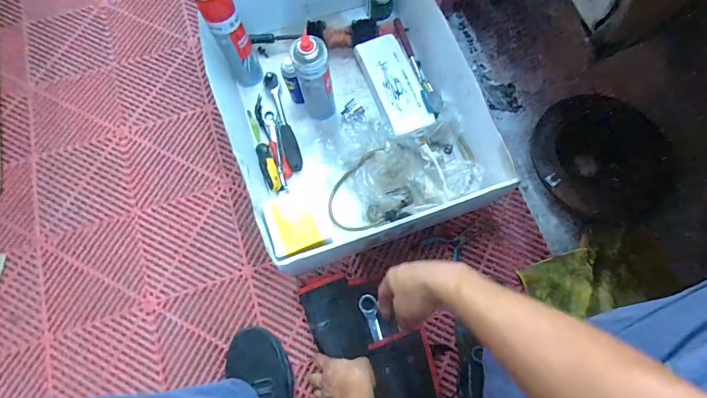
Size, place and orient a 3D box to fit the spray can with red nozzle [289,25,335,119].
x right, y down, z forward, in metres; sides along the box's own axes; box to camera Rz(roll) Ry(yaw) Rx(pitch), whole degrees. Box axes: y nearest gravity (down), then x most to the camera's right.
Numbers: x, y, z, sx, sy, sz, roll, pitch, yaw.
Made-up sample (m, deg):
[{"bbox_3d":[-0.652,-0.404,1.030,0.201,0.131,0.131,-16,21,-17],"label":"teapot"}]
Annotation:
[{"bbox_3d":[-0.076,-0.236,0.683,0.072,0.207,0.065,-10,73,-2],"label":"spray can with red nozzle"}]

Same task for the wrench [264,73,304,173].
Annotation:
[{"bbox_3d":[-0.153,-0.168,0.768,0.033,0.041,0.235,-18,74,-5],"label":"wrench"}]

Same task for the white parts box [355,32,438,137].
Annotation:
[{"bbox_3d":[0.088,-0.249,0.760,0.092,0.028,0.239,-21,74,-6],"label":"white parts box"}]

